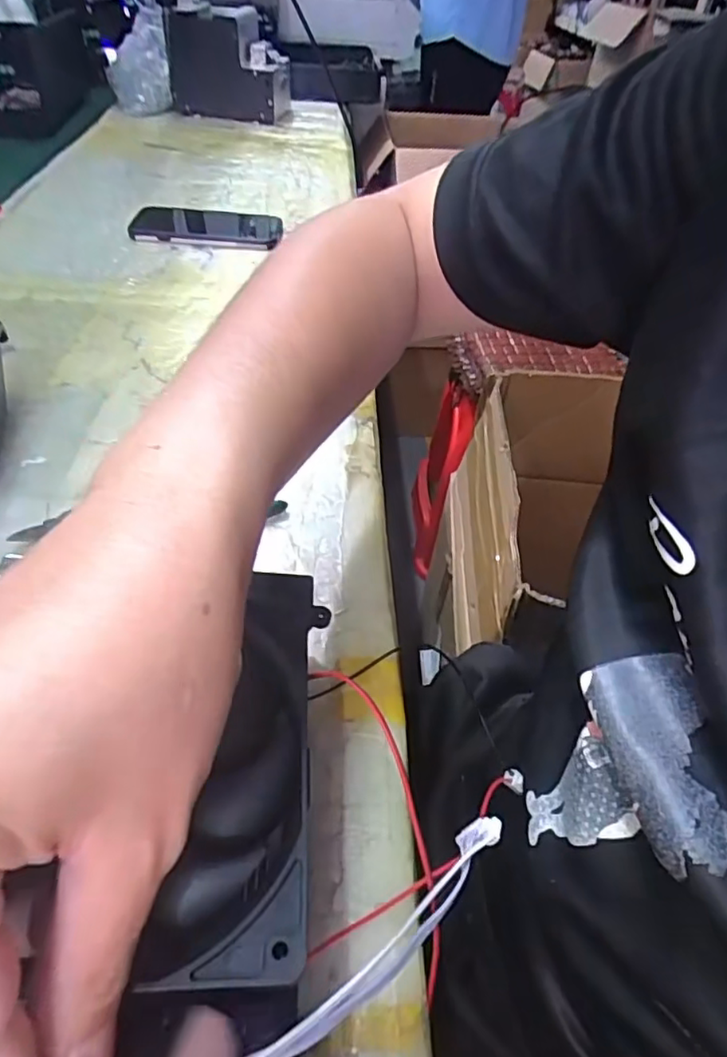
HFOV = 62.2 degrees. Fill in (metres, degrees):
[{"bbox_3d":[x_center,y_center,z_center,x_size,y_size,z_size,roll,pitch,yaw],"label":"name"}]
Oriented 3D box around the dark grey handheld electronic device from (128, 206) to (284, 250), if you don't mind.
[{"bbox_3d":[-0.178,-0.346,0.690,0.163,0.016,0.088,5,45,-1],"label":"dark grey handheld electronic device"}]

